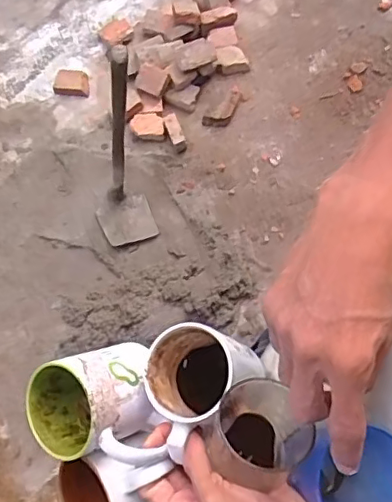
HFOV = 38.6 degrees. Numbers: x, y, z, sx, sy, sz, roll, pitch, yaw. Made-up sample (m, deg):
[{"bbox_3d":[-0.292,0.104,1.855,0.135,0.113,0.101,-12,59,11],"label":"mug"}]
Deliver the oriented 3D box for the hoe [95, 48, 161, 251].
[{"bbox_3d":[-0.216,-0.236,1.505,0.169,0.769,0.182,-20,67,-7],"label":"hoe"}]

